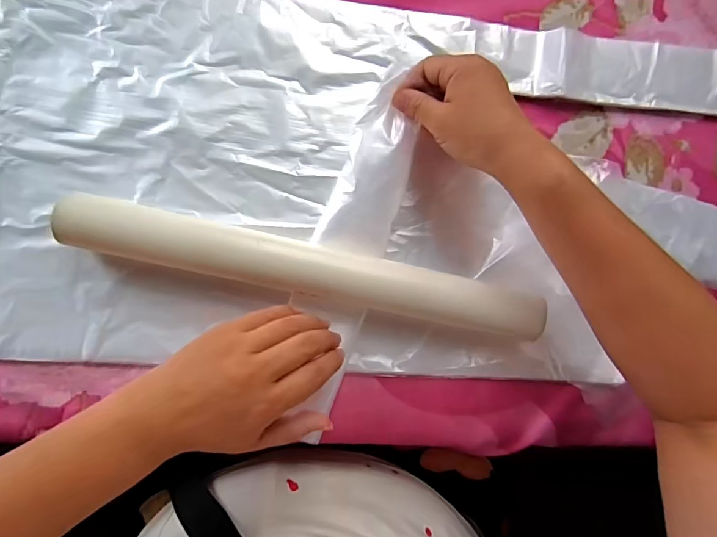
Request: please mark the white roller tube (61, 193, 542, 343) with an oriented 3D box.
[{"bbox_3d":[-0.030,0.002,0.311,0.349,0.044,0.040,13,87,-7],"label":"white roller tube"}]

